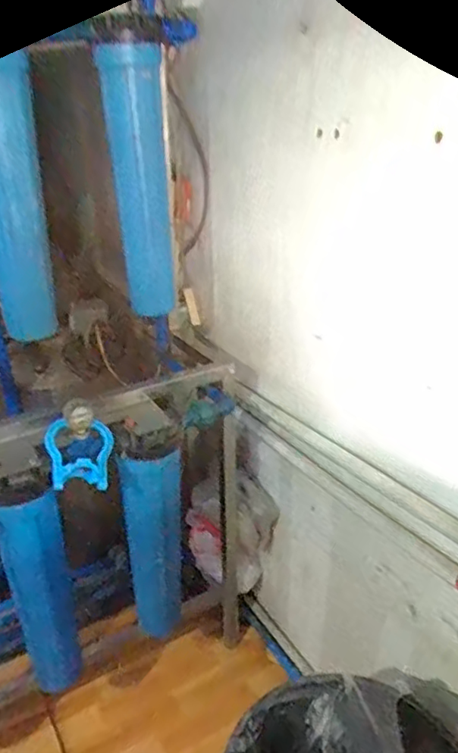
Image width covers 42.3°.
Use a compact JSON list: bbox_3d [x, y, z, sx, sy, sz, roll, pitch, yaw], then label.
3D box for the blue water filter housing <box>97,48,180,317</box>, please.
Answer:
[{"bbox_3d":[-0.185,-0.409,1.284,0.102,0.551,0.129,0,26,6],"label":"blue water filter housing"}]

